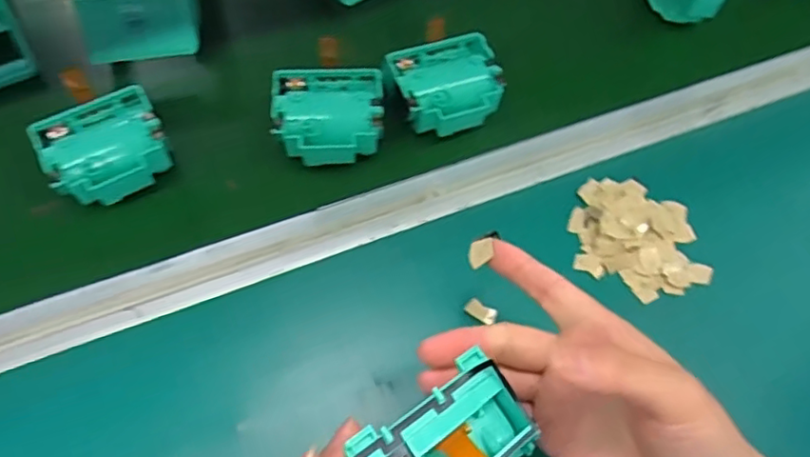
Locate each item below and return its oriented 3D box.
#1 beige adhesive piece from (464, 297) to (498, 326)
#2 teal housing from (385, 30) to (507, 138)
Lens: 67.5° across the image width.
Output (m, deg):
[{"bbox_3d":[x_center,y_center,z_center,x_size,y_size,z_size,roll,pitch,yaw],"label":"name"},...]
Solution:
[{"bbox_3d":[0.049,0.053,0.387,0.021,0.004,0.011,30,70,16],"label":"beige adhesive piece"},{"bbox_3d":[0.032,-0.101,0.435,0.072,0.032,0.062,-18,65,-5],"label":"teal housing"}]

